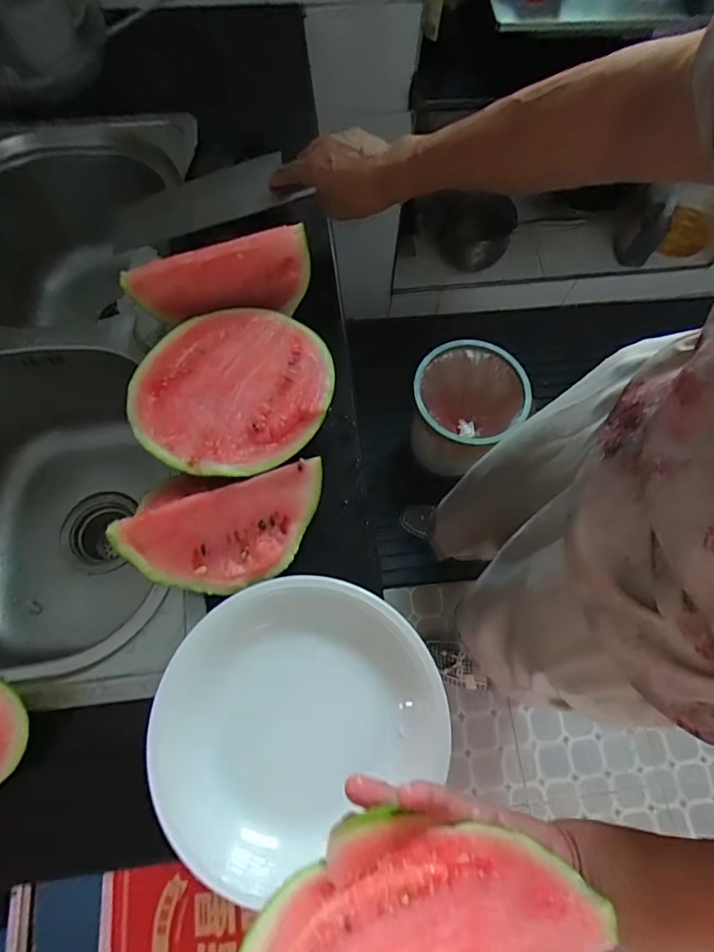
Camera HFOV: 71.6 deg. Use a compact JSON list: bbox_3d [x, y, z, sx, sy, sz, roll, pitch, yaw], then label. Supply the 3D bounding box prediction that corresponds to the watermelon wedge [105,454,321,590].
[{"bbox_3d":[-0.110,0.041,0.420,0.159,0.062,0.096,-5,70,-4],"label":"watermelon wedge"}]

